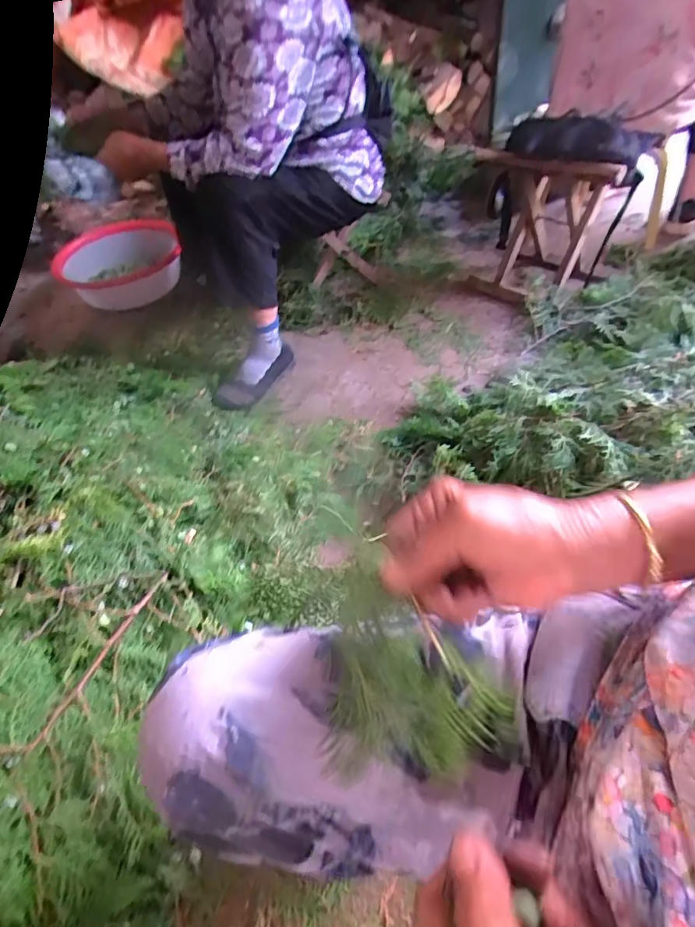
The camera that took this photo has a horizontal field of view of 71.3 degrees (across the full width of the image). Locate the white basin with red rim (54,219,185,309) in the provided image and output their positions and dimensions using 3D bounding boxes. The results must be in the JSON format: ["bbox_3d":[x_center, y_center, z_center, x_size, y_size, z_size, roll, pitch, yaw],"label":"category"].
[{"bbox_3d":[-0.653,-0.578,1.406,0.344,0.152,0.267,-24,49,-12],"label":"white basin with red rim"}]

